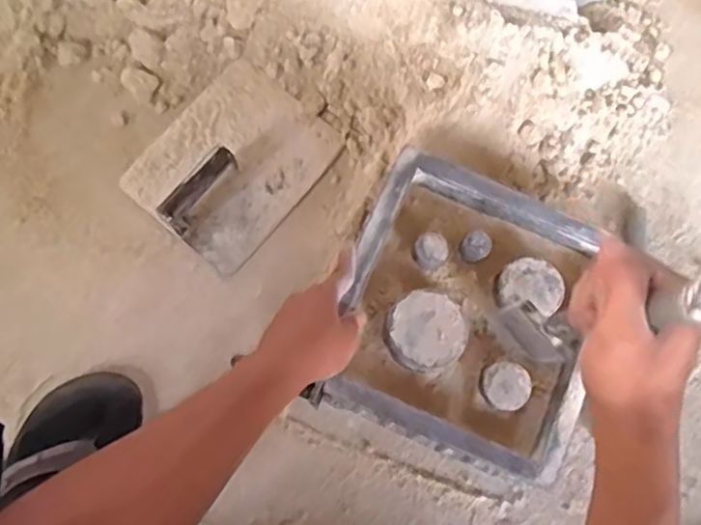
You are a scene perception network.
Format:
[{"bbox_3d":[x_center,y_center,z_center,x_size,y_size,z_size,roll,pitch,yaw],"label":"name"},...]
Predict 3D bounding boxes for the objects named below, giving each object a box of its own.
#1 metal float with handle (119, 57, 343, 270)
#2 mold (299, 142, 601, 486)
[{"bbox_3d":[-0.130,-0.116,0.732,0.166,0.058,0.203,38,79,7],"label":"metal float with handle"},{"bbox_3d":[0.109,0.047,0.620,0.224,0.040,0.243,19,78,3],"label":"mold"}]

